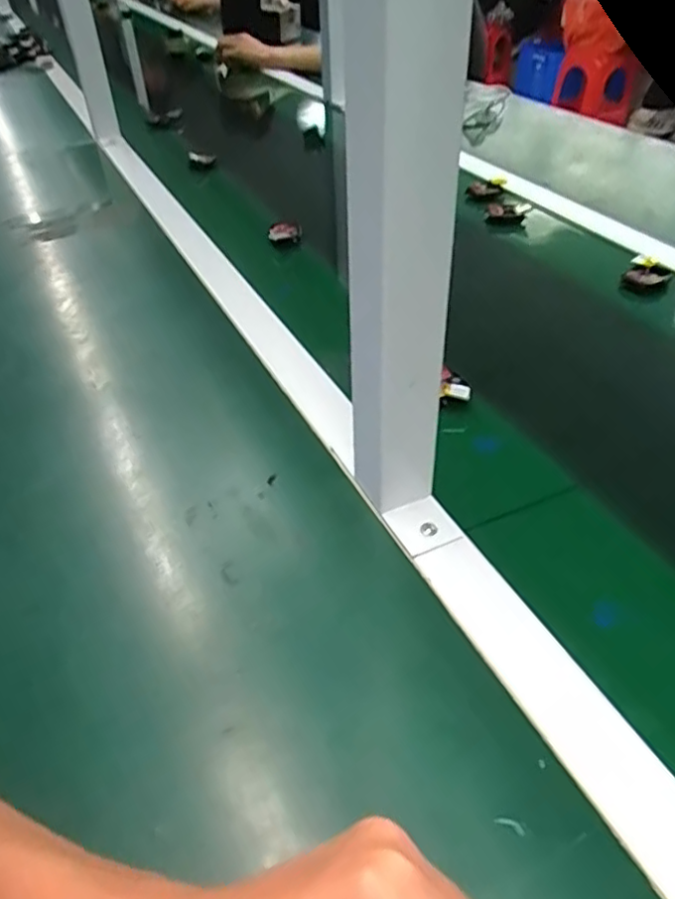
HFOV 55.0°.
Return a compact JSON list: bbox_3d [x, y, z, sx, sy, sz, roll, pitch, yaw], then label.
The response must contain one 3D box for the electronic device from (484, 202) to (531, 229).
[{"bbox_3d":[0.211,-0.293,0.807,0.054,0.016,0.044,7,42,9],"label":"electronic device"}]

